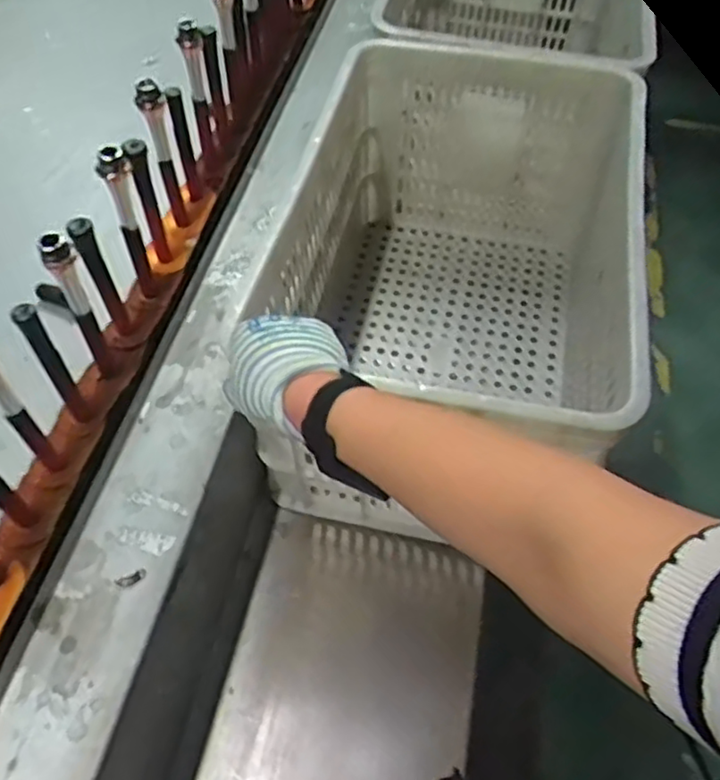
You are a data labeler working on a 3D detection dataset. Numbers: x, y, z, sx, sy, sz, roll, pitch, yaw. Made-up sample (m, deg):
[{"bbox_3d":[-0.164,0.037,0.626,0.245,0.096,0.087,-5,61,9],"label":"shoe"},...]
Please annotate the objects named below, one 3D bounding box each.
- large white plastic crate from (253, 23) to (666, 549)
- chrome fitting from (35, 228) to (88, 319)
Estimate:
[{"bbox_3d":[0.132,-0.155,0.914,0.392,0.381,0.717,10,54,7],"label":"large white plastic crate"},{"bbox_3d":[-0.235,-0.091,0.551,0.023,0.087,0.018,-24,61,-18],"label":"chrome fitting"}]

